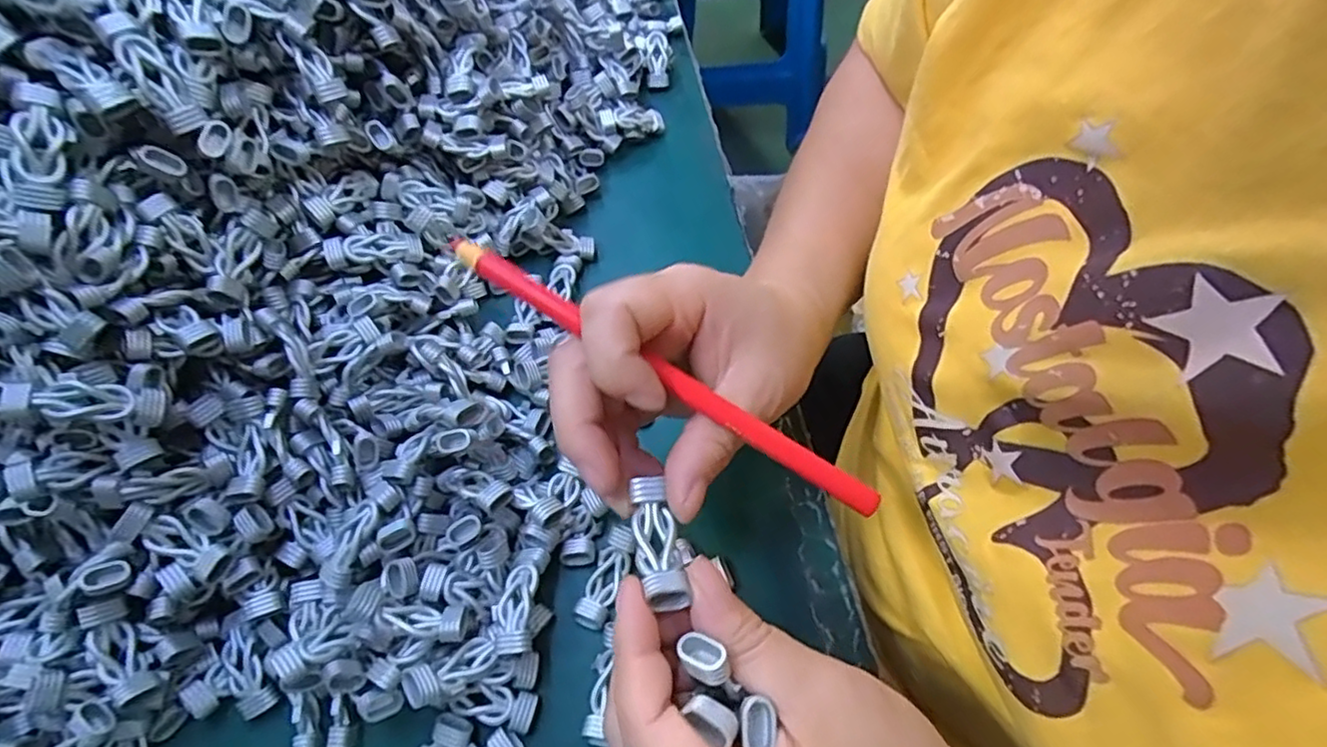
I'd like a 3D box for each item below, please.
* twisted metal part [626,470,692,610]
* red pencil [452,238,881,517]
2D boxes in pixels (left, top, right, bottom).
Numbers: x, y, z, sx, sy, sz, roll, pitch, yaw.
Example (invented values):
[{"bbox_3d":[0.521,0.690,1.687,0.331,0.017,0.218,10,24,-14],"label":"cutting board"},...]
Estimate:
[{"bbox_3d":[-0.002,0.055,0.207,0.014,0.010,0.042,-9,52,-6],"label":"twisted metal part"},{"bbox_3d":[-0.001,-0.001,0.217,0.166,0.009,0.008,32,64,2],"label":"red pencil"}]

